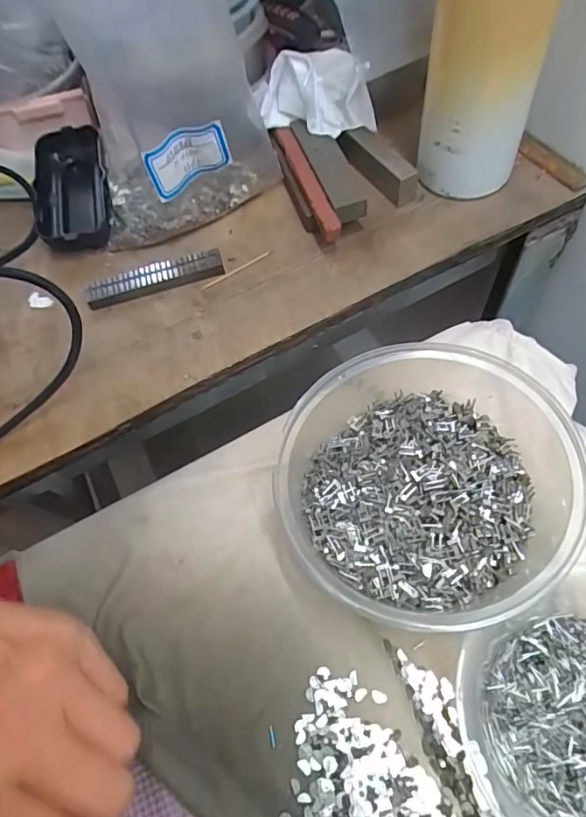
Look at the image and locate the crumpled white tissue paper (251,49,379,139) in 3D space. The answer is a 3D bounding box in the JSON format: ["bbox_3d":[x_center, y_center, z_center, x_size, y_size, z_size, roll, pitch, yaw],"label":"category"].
[{"bbox_3d":[0.017,-0.238,0.393,0.082,0.047,0.052,22,65,17],"label":"crumpled white tissue paper"}]

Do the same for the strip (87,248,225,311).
[{"bbox_3d":[-0.098,-0.093,0.368,0.096,0.012,0.018,-18,60,-4],"label":"strip"}]

